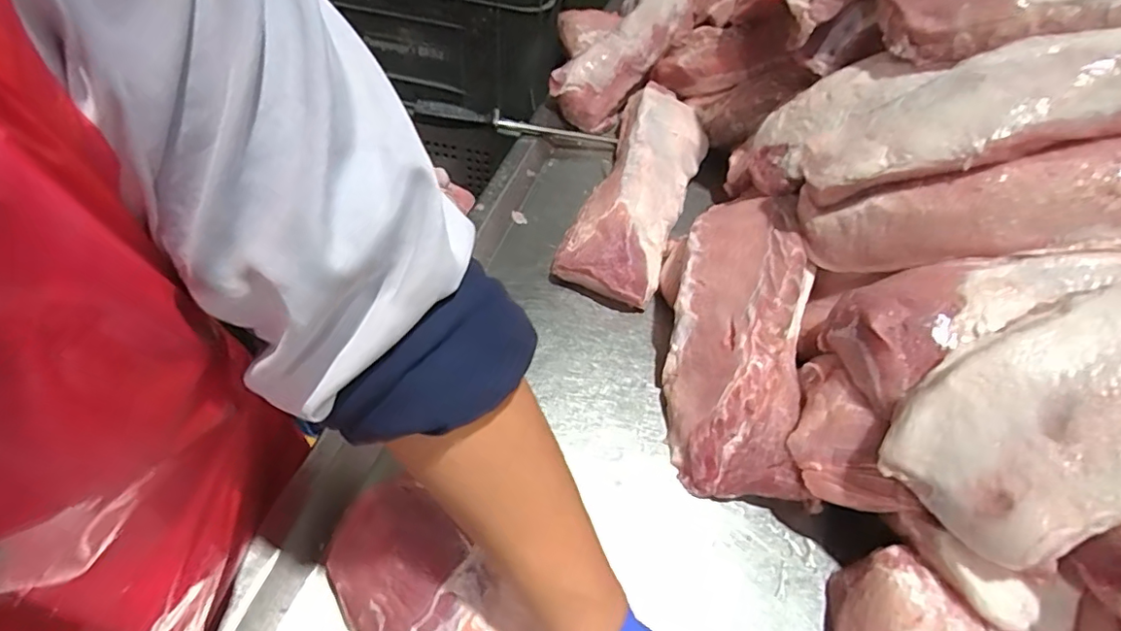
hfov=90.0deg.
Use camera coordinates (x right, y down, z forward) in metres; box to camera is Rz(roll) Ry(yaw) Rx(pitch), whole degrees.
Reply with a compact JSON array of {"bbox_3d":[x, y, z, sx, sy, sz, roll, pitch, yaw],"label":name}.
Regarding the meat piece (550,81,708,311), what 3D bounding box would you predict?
[{"bbox_3d":[0.116,-0.192,0.786,0.137,0.075,0.431,16,50,8],"label":"meat piece"}]

